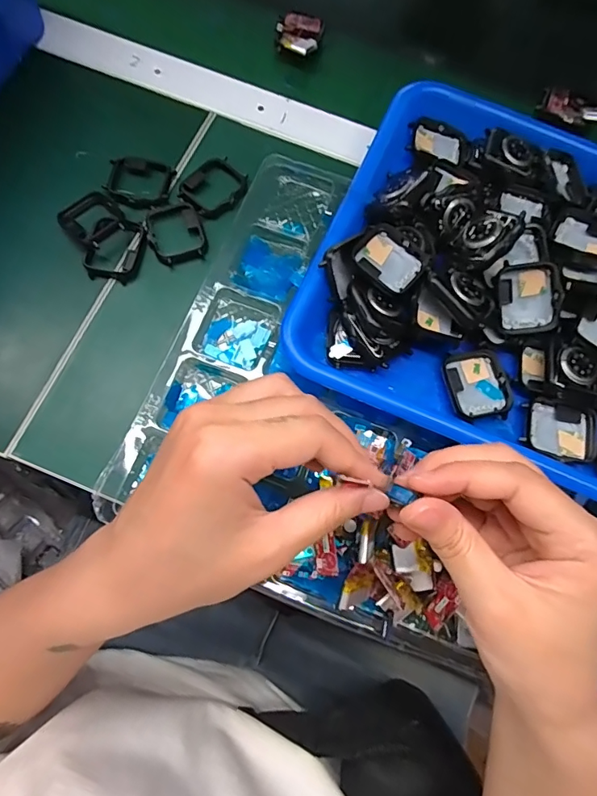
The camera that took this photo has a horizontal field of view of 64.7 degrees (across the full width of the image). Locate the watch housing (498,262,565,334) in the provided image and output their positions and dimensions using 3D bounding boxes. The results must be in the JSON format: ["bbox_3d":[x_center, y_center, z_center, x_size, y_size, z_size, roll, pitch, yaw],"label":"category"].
[{"bbox_3d":[0.142,-0.061,0.293,0.036,0.008,0.042,-5,102,6],"label":"watch housing"}]

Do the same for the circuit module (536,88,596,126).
[{"bbox_3d":[0.222,-0.235,0.381,0.050,0.012,0.025,19,72,3],"label":"circuit module"}]

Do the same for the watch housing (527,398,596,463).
[{"bbox_3d":[0.159,0.020,0.285,0.042,0.012,0.034,18,72,2],"label":"watch housing"}]

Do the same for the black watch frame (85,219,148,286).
[{"bbox_3d":[-0.125,-0.102,0.321,0.035,0.013,0.043,15,72,1],"label":"black watch frame"}]

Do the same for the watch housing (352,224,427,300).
[{"bbox_3d":[0.055,-0.085,0.288,0.041,0.010,0.037,39,74,9],"label":"watch housing"}]

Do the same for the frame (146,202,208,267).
[{"bbox_3d":[-0.086,-0.117,0.329,0.037,0.008,0.048,-15,74,-8],"label":"frame"}]

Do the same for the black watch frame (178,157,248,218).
[{"bbox_3d":[-0.062,-0.153,0.341,0.041,0.008,0.048,35,73,8],"label":"black watch frame"}]

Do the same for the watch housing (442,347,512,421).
[{"bbox_3d":[0.109,-0.008,0.289,0.036,0.007,0.043,-10,73,-7],"label":"watch housing"}]

